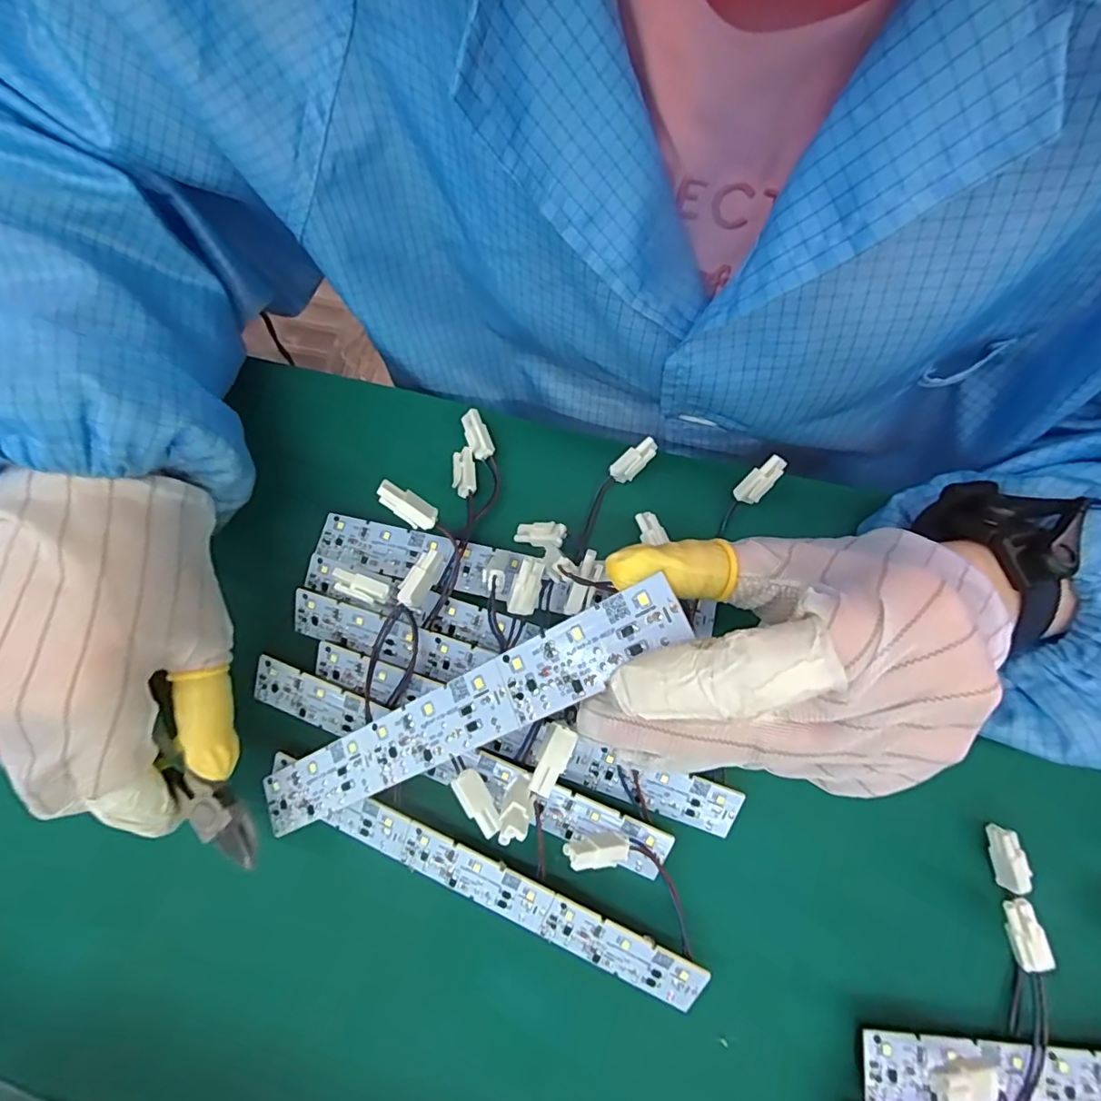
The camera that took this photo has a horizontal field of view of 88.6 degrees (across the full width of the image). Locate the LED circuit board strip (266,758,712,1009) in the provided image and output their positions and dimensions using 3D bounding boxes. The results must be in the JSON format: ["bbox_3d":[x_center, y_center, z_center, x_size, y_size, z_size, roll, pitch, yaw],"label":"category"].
[{"bbox_3d":[-0.031,0.133,0.229,0.187,0.004,0.024,23,110,8],"label":"LED circuit board strip"}]

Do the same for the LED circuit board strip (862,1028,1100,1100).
[{"bbox_3d":[0.211,0.199,0.209,0.188,0.009,0.023,2,76,4],"label":"LED circuit board strip"}]

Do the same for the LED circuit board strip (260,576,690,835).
[{"bbox_3d":[-0.038,0.060,0.195,0.187,0.004,0.023,-31,71,23],"label":"LED circuit board strip"}]

